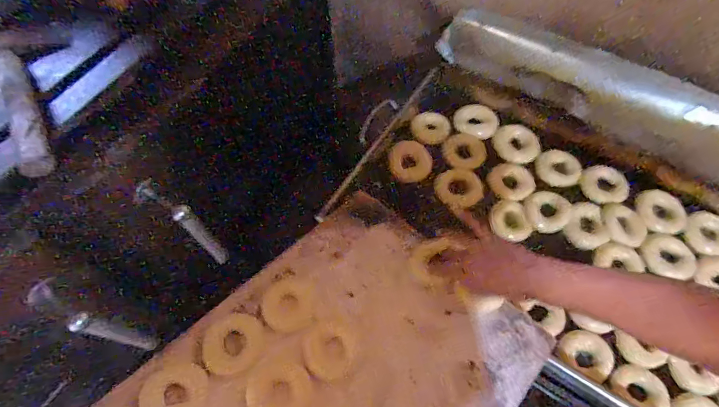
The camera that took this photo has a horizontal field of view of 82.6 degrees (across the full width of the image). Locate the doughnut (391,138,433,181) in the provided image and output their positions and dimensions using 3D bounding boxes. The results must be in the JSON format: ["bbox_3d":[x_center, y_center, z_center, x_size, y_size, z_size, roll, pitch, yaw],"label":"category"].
[{"bbox_3d":[0.115,-0.096,0.907,0.094,0.023,0.099,-10,64,-3],"label":"doughnut"}]

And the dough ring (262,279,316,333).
[{"bbox_3d":[-0.111,0.161,0.651,0.079,0.023,0.085,0,64,1],"label":"dough ring"}]

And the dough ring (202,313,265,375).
[{"bbox_3d":[-0.187,0.206,0.606,0.084,0.017,0.085,0,64,1],"label":"dough ring"}]

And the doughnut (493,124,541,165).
[{"bbox_3d":[0.359,-0.138,0.932,0.104,0.024,0.089,29,68,14],"label":"doughnut"}]

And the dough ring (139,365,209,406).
[{"bbox_3d":[-0.252,0.262,0.557,0.082,0.020,0.077,0,64,1],"label":"dough ring"}]

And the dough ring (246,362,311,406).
[{"bbox_3d":[-0.112,0.266,0.570,0.084,0.017,0.080,0,64,1],"label":"dough ring"}]

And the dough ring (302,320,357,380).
[{"bbox_3d":[-0.044,0.219,0.616,0.076,0.023,0.084,-14,64,-6],"label":"dough ring"}]

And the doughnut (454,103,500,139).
[{"bbox_3d":[0.274,-0.190,0.961,0.100,0.022,0.096,-5,75,2],"label":"doughnut"}]

